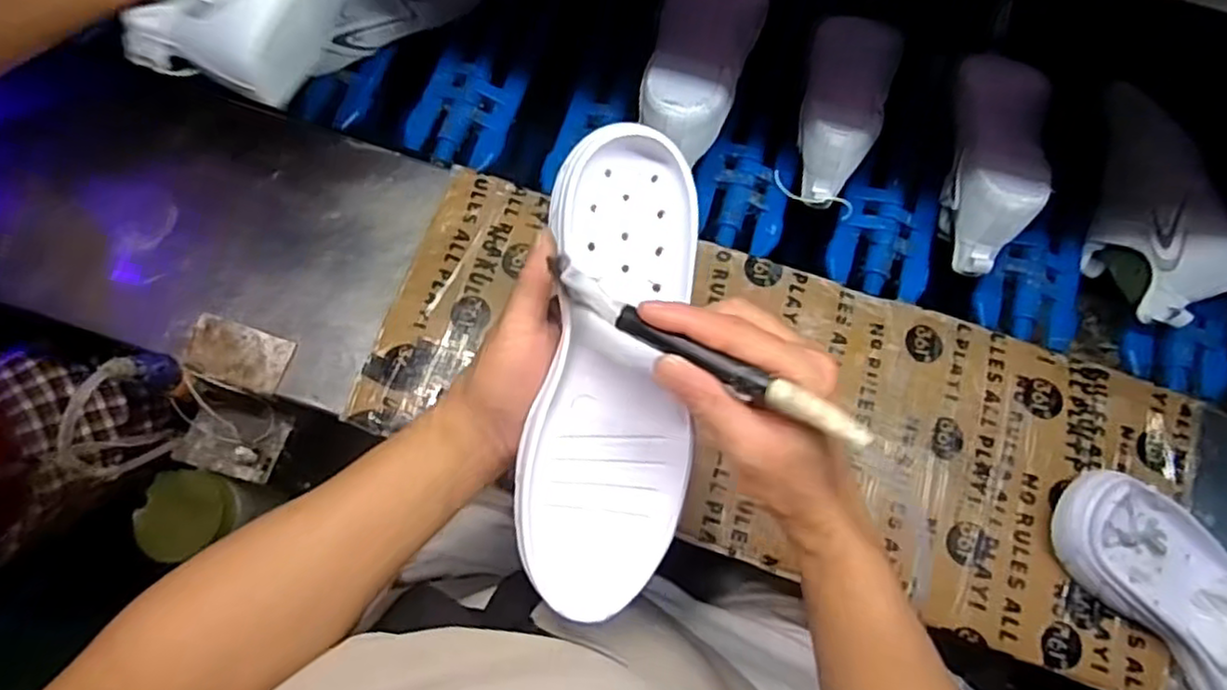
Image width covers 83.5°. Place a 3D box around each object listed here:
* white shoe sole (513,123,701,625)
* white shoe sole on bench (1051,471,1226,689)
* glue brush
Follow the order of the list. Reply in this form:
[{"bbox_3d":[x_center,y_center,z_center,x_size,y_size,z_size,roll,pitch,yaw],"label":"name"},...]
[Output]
[{"bbox_3d":[0.000,0.013,0.395,0.091,0.029,0.266,6,84,1],"label":"white shoe sole"},{"bbox_3d":[0.452,0.213,0.502,0.096,0.046,0.293,-43,79,-11],"label":"white shoe sole on bench"},{"bbox_3d":[0.042,0.003,0.335,0.172,0.015,0.016,28,76,19],"label":"glue brush"}]

